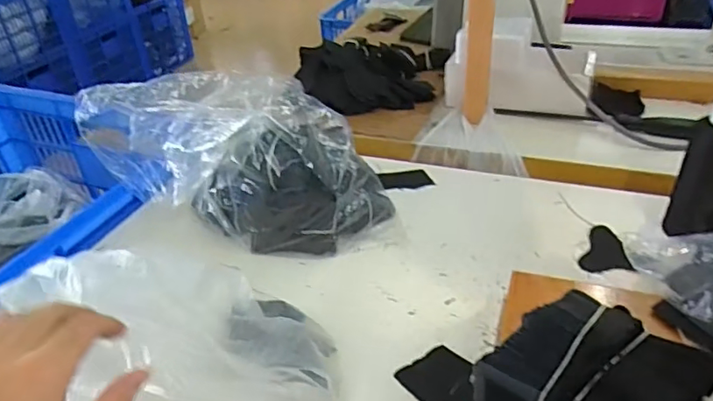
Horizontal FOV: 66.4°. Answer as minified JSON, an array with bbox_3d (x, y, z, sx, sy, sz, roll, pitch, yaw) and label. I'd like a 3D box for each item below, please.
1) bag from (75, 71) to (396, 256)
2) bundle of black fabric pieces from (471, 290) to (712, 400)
[{"bbox_3d":[-0.117,-0.055,0.590,0.313,0.127,0.171,14,38,25],"label":"bag"},{"bbox_3d":[0.144,0.113,0.335,0.116,0.060,0.087,-21,37,-22],"label":"bundle of black fabric pieces"}]

